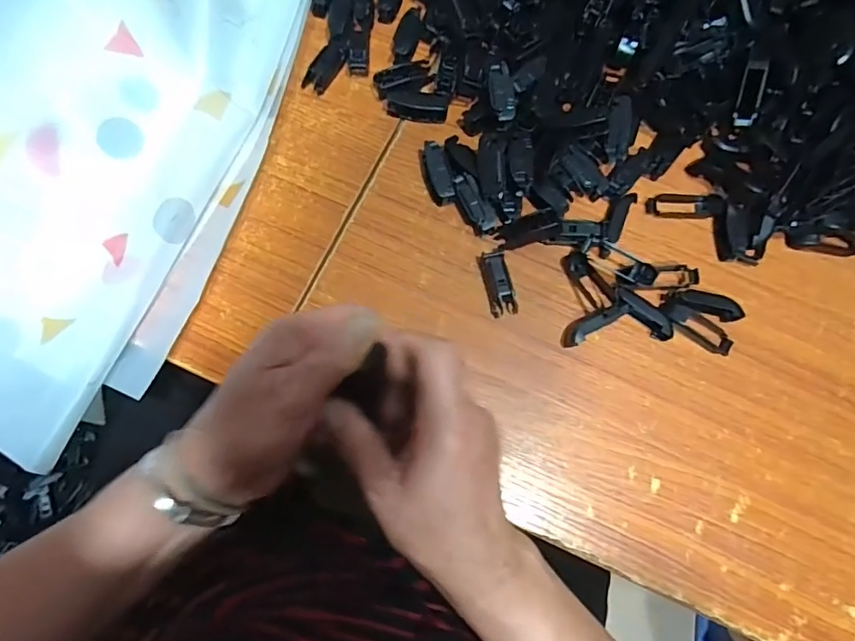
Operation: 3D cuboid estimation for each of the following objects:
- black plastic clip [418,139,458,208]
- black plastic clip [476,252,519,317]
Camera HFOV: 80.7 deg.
[{"bbox_3d":[0.009,-0.114,0.392,0.022,0.018,0.047,-13,77,-5],"label":"black plastic clip"},{"bbox_3d":[0.053,-0.028,0.370,0.019,0.016,0.047,-12,76,-5],"label":"black plastic clip"}]

